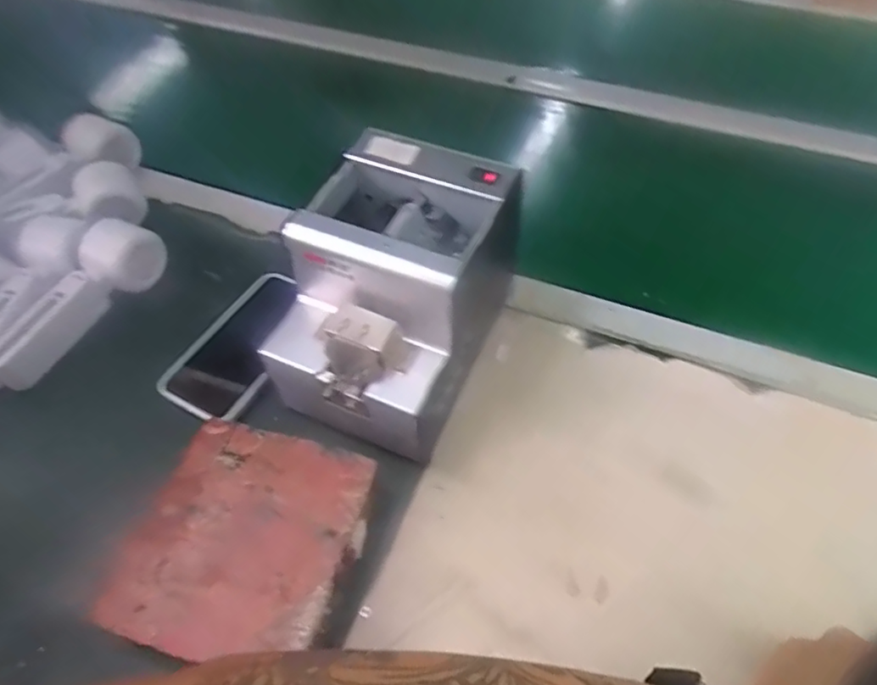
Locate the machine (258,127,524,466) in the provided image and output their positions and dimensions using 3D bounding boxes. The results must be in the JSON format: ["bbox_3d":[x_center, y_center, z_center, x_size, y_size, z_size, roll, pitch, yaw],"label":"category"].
[{"bbox_3d":[-0.034,-0.028,0.462,0.126,0.168,0.182,24,57,18],"label":"machine"}]

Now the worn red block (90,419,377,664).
[{"bbox_3d":[-0.125,0.133,0.401,0.135,0.043,0.143,12,54,11],"label":"worn red block"}]

